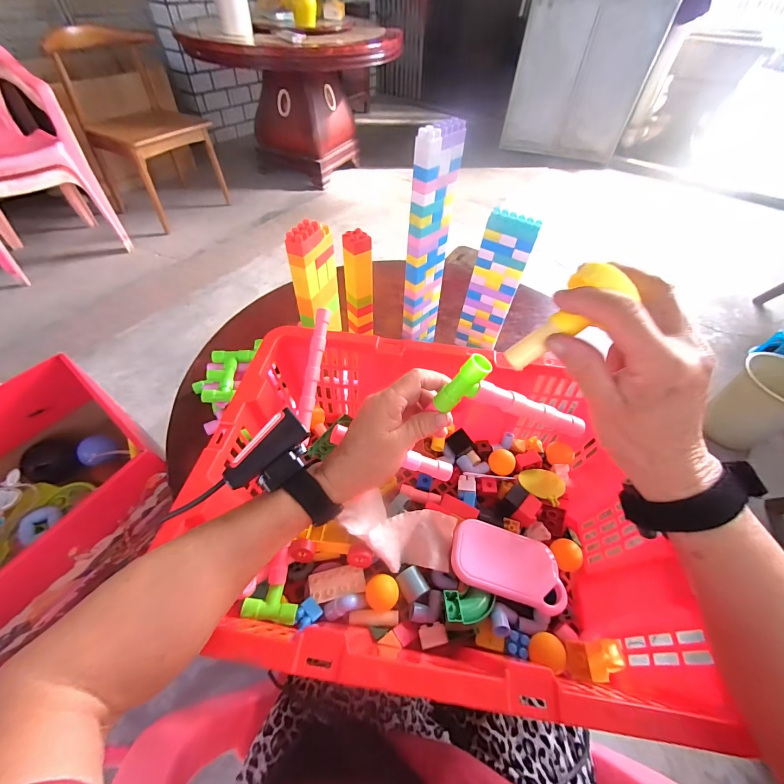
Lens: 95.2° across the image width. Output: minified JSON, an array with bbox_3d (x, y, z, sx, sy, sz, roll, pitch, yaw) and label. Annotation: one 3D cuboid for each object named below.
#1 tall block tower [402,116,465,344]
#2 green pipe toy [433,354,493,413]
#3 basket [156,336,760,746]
[{"bbox_3d":[0.055,-0.212,0.555,0.076,0.333,0.026,-35,61,-27],"label":"tall block tower"},{"bbox_3d":[0.057,-0.005,0.293,0.021,0.057,0.016,10,43,-36],"label":"green pipe toy"},{"bbox_3d":[0.037,0.126,0.420,0.461,0.163,0.348,8,51,4],"label":"basket"}]

